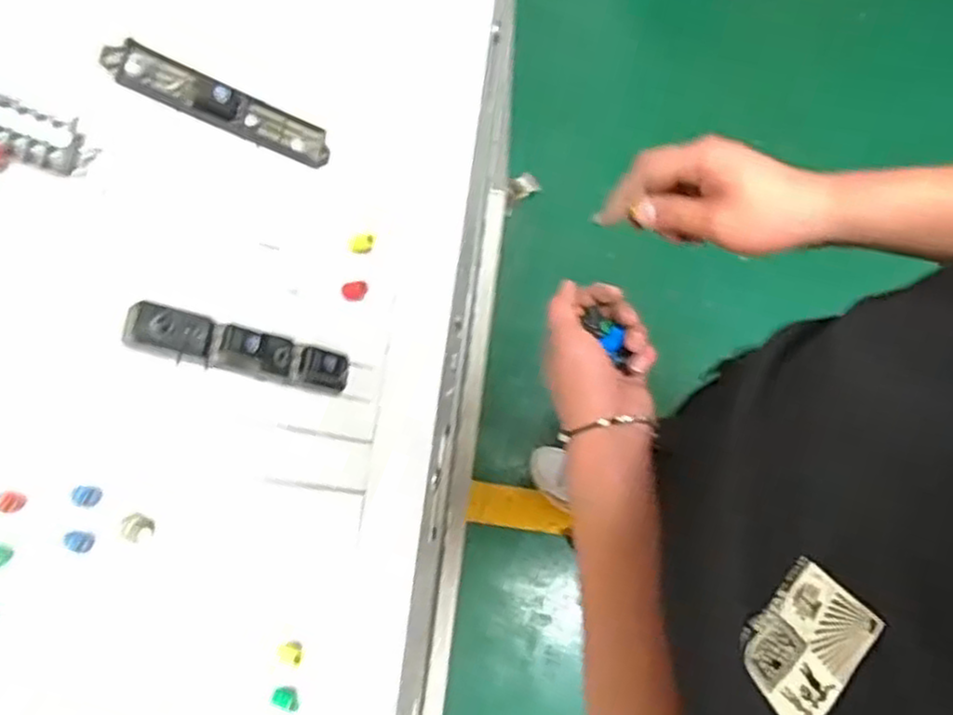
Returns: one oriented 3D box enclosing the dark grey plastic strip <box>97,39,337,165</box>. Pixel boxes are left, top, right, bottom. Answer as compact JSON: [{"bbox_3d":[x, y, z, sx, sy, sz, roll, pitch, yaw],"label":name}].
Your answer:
[{"bbox_3d":[-0.161,-0.161,0.461,0.145,0.014,0.026,16,75,-39],"label":"dark grey plastic strip"}]

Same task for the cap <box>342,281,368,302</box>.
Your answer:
[{"bbox_3d":[-0.087,-0.047,0.504,0.020,0.011,0.013,0,78,2],"label":"cap"}]

